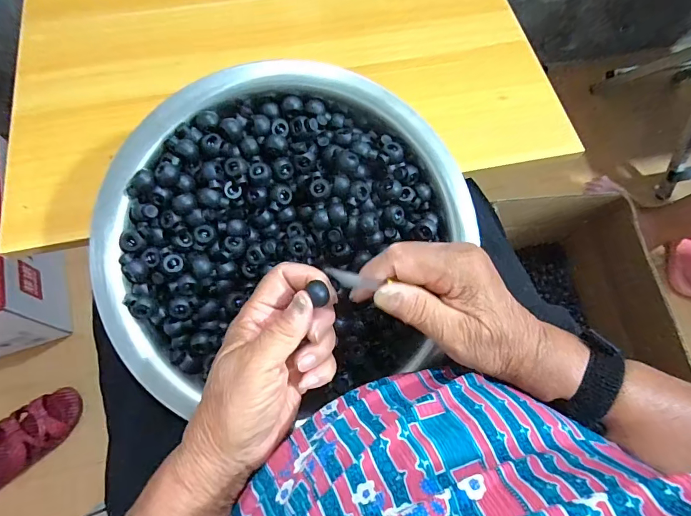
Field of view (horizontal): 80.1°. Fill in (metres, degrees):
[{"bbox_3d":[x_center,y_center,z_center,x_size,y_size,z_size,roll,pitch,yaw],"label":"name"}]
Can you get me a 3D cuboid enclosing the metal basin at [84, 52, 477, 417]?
[{"bbox_3d":[-0.056,-0.017,0.359,0.258,0.090,0.275,23,88,-7],"label":"metal basin"}]

